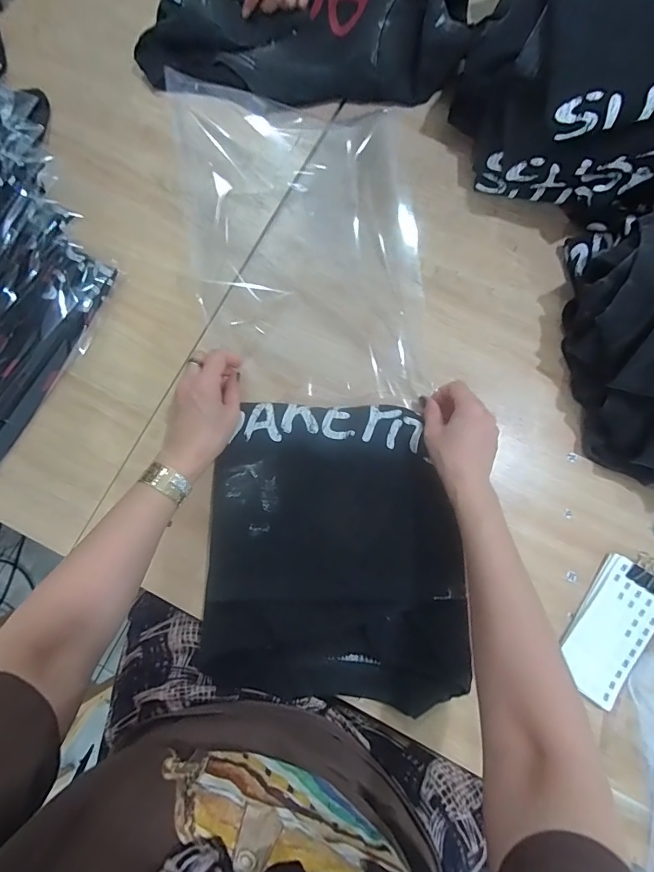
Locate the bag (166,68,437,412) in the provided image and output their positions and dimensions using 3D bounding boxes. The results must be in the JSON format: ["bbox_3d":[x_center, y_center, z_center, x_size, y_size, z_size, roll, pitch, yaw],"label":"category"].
[{"bbox_3d":[-0.027,-0.229,0.499,0.258,0.084,0.395,-6,78,-2],"label":"bag"}]

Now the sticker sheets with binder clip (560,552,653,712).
[{"bbox_3d":[0.308,0.198,0.446,0.075,0.009,0.157,36,80,7],"label":"sticker sheets with binder clip"}]

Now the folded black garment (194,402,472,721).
[{"bbox_3d":[0.008,0.117,0.450,0.268,0.019,0.300,1,78,0],"label":"folded black garment"}]

